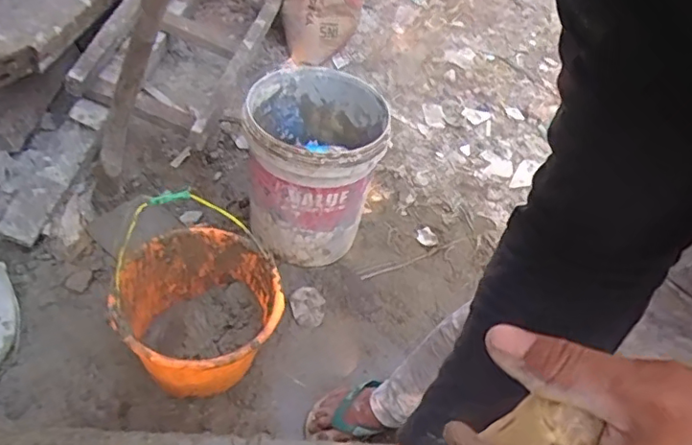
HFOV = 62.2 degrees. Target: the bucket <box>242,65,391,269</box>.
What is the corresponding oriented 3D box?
[{"bbox_3d":[-0.078,-0.122,1.320,0.289,0.334,0.326,3,45,-8],"label":"bucket"}]

